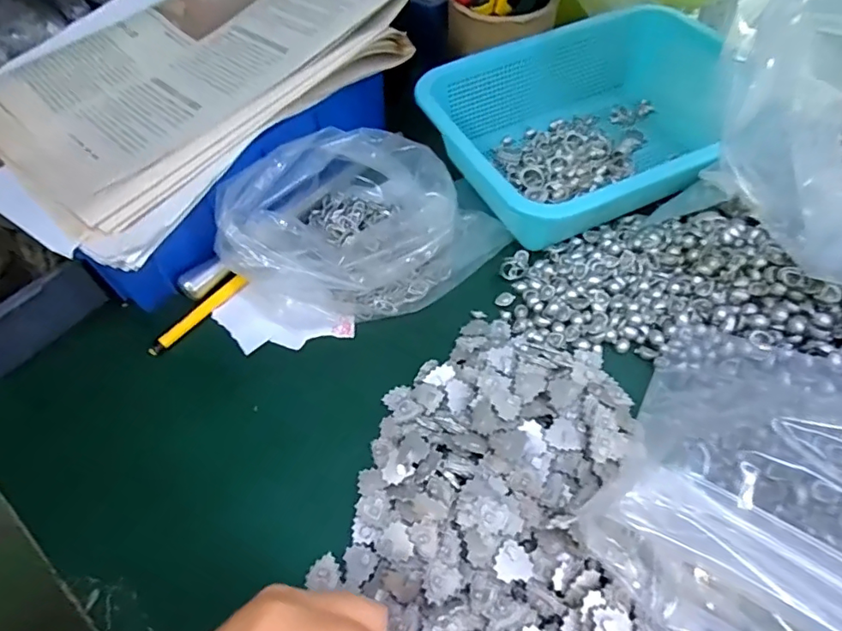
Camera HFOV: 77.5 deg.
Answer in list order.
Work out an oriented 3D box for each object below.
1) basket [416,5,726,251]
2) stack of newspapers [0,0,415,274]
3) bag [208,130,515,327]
[{"bbox_3d":[0.149,-0.159,0.439,0.263,0.071,0.187,-24,57,-13],"label":"basket"},{"bbox_3d":[-0.187,-0.179,0.378,0.228,0.045,0.286,31,62,22],"label":"stack of newspapers"},{"bbox_3d":[-0.040,-0.067,0.380,0.151,0.072,0.161,27,61,20],"label":"bag"}]

